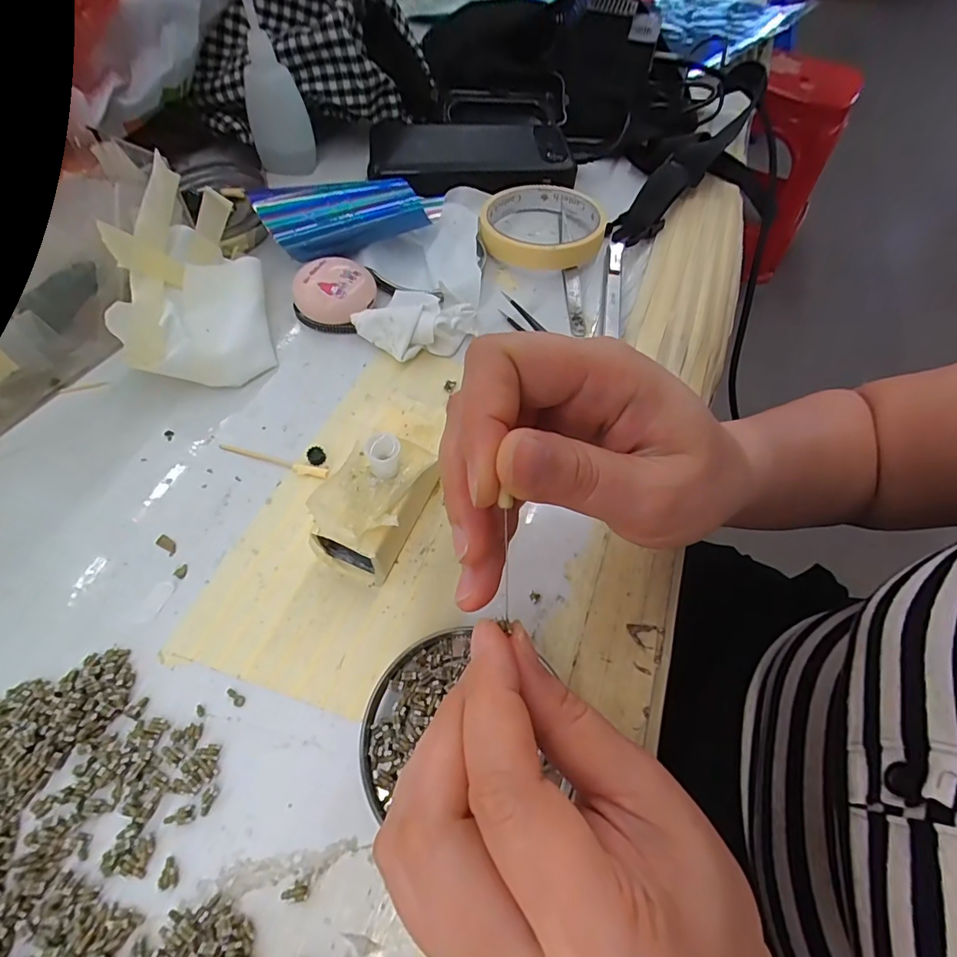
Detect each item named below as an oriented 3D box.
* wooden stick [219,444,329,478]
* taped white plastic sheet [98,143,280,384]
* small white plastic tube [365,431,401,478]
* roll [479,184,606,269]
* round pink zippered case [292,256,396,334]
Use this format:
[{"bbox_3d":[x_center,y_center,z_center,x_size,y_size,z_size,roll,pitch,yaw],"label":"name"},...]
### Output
[{"bbox_3d":[-0.105,-0.009,0.245,0.059,0.004,0.006,15,60,5],"label":"wooden stick"},{"bbox_3d":[-0.158,-0.106,0.267,0.068,0.058,0.108,-15,62,-12],"label":"taped white plastic sheet"},{"bbox_3d":[-0.040,-0.009,0.203,0.014,0.018,0.012,-20,62,-15],"label":"small white plastic tube"},{"bbox_3d":[0.046,-0.184,0.345,0.084,0.019,0.087,2,60,-3],"label":"roll"},{"bbox_3d":[-0.085,-0.115,0.297,0.042,0.024,0.053,27,62,12],"label":"round pink zippered case"}]

